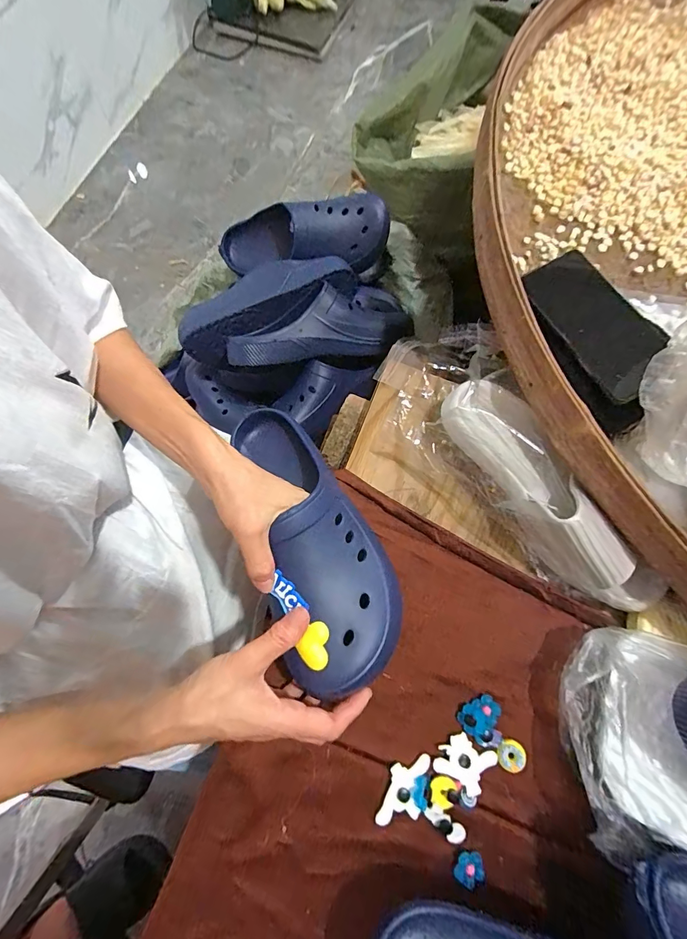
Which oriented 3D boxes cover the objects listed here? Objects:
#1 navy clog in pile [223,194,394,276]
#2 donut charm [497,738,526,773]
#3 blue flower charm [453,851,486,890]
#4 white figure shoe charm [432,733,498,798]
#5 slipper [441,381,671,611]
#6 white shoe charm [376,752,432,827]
[{"bbox_3d":[-0.067,-0.385,0.673,0.287,0.084,0.104,-4,73,-3],"label":"navy clog in pile"},{"bbox_3d":[0.150,0.253,0.355,0.024,0.005,0.023,0,73,-2],"label":"donut charm"},{"bbox_3d":[0.103,0.329,0.330,0.025,0.005,0.021,4,73,-1],"label":"blue flower charm"},{"bbox_3d":[0.106,0.254,0.347,0.045,0.004,0.038,35,75,9],"label":"white figure shoe charm"},{"bbox_3d":[0.189,0.023,0.380,0.077,0.081,0.259,-32,77,-11],"label":"slipper"},{"bbox_3d":[0.052,0.274,0.343,0.031,0.007,0.060,21,74,5],"label":"white shoe charm"}]

